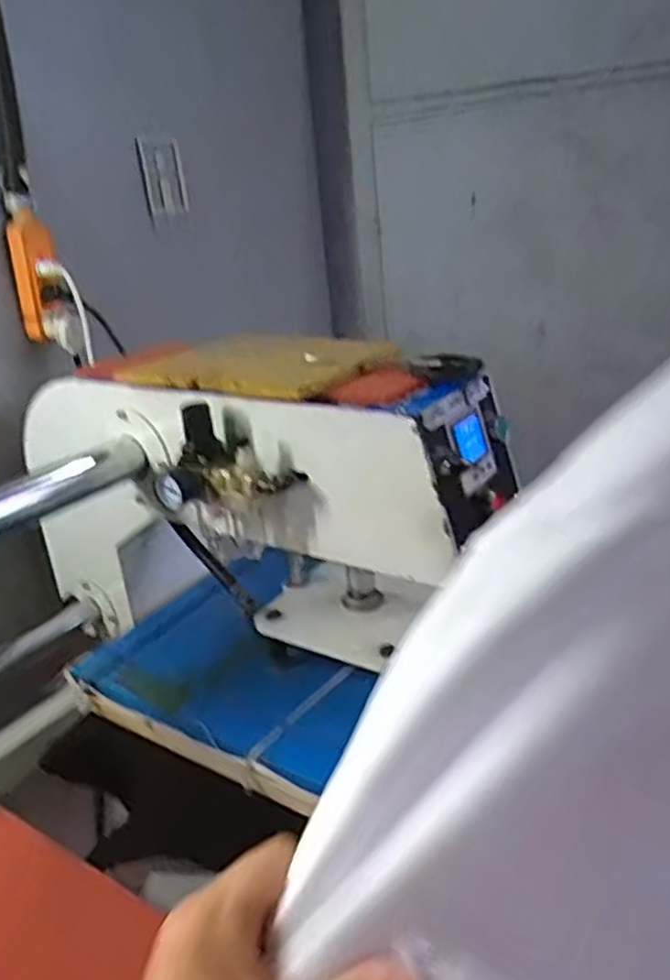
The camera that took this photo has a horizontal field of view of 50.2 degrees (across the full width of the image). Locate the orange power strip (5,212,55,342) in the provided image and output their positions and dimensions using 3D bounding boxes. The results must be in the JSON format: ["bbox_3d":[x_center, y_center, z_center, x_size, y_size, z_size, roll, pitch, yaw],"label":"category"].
[{"bbox_3d":[-0.428,-0.305,1.022,0.063,0.167,0.022,-6,22,-2],"label":"orange power strip"}]

